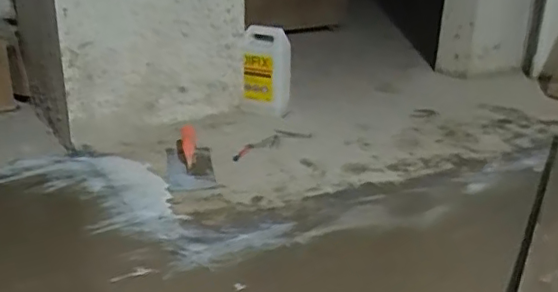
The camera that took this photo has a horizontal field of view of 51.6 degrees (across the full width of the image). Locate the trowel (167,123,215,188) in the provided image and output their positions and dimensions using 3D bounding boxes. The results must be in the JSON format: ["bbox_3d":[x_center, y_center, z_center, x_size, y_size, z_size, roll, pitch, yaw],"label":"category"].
[{"bbox_3d":[-0.220,0.025,1.416,0.108,0.067,0.227,-4,23,-11],"label":"trowel"}]

